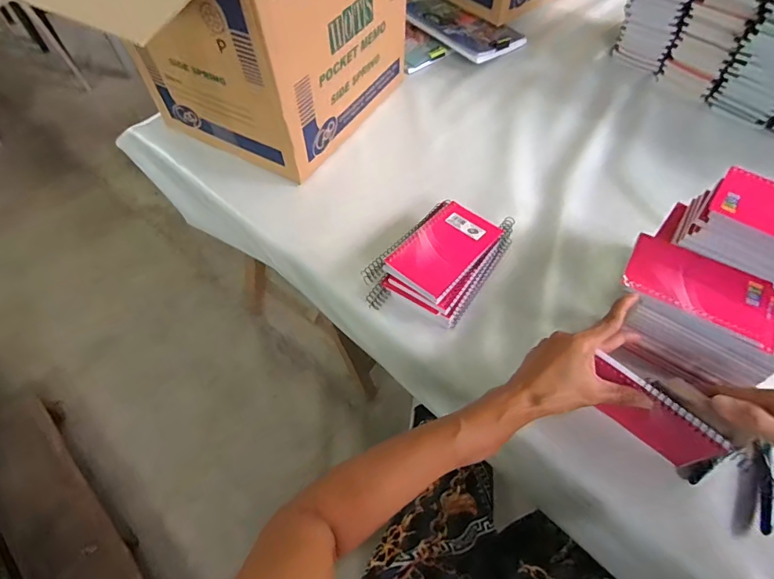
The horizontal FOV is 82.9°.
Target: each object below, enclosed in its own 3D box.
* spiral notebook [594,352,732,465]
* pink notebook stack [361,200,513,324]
[{"bbox_3d":[0.246,0.121,0.422,0.118,0.083,0.014,39,65,22],"label":"spiral notebook"},{"bbox_3d":[0.063,-0.031,0.542,0.117,0.052,0.172,32,63,19],"label":"pink notebook stack"}]

